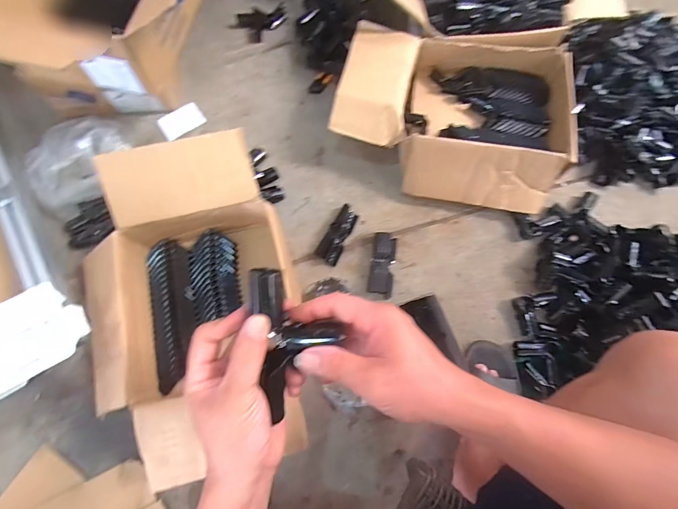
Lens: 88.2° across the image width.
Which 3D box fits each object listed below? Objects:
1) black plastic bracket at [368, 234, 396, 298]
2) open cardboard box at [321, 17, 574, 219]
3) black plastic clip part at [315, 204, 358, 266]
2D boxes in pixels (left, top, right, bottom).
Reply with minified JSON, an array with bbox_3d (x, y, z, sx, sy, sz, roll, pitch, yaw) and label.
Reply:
[{"bbox_3d":[0.093,0.021,0.739,0.049,0.034,0.132,9,76,3],"label":"black plastic bracket"},{"bbox_3d":[0.241,-0.317,0.770,0.481,0.144,0.383,9,76,3],"label":"open cardboard box"},{"bbox_3d":[0.000,-0.044,0.774,0.049,0.028,0.130,28,77,8],"label":"black plastic clip part"}]

